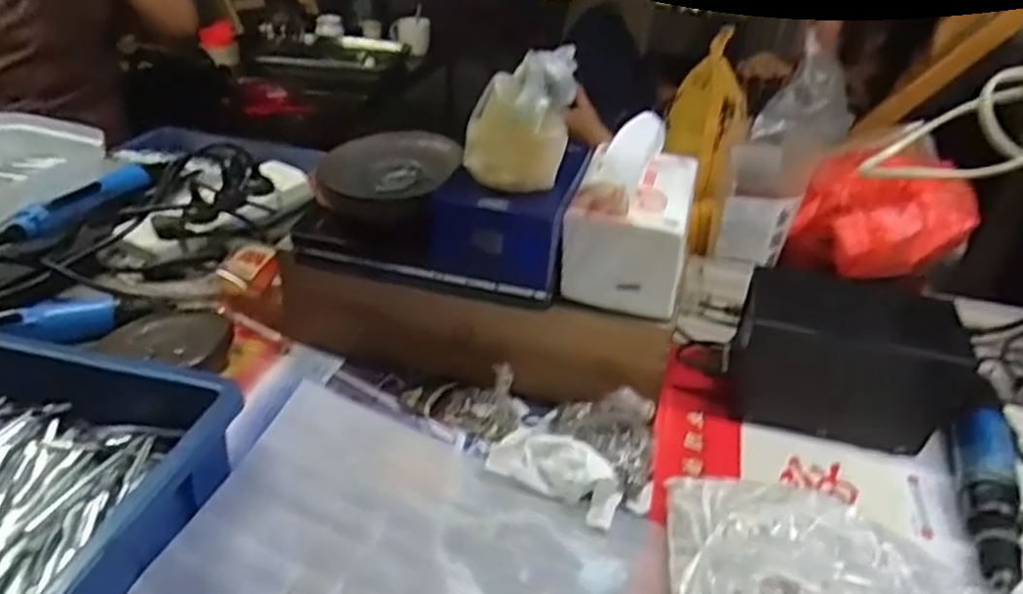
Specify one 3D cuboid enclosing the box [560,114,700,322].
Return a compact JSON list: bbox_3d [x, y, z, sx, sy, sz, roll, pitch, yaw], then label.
[{"bbox_3d":[0.098,-0.070,0.570,0.091,0.111,0.125,9,34,11],"label":"box"}]

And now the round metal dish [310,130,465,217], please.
[{"bbox_3d":[-0.100,-0.104,0.592,0.100,0.034,0.121,5,33,5],"label":"round metal dish"}]

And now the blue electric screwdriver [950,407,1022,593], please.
[{"bbox_3d":[0.344,0.141,0.525,0.042,0.042,0.186,18,33,21],"label":"blue electric screwdriver"}]

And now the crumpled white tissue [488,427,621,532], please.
[{"bbox_3d":[0.033,0.124,0.520,0.096,0.041,0.049,16,32,19],"label":"crumpled white tissue"}]

